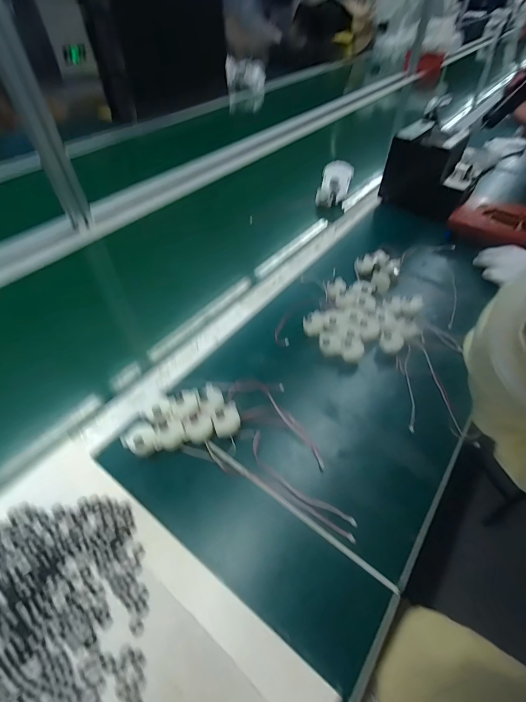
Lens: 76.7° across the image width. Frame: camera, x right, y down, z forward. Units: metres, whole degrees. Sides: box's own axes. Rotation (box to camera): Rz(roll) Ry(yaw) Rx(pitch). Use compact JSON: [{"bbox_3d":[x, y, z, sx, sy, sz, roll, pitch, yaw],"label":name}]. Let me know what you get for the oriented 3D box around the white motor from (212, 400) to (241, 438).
[{"bbox_3d":[-0.045,0.087,0.417,0.033,0.028,0.036,-19,56,-15],"label":"white motor"}]

